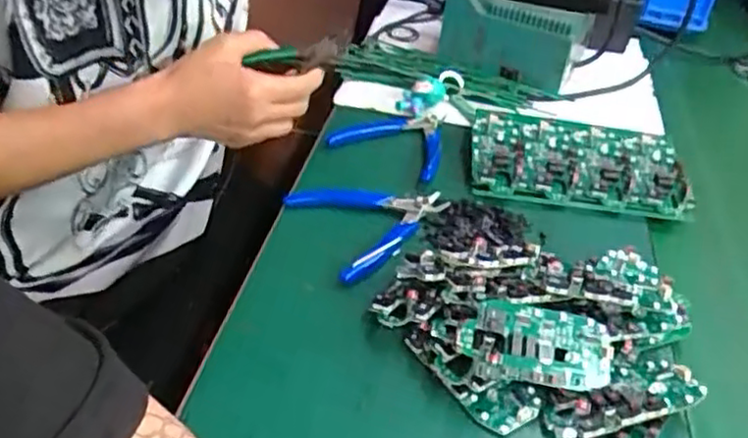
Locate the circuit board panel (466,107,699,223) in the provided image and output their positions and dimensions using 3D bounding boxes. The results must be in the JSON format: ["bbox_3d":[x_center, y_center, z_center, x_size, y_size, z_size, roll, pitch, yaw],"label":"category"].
[{"bbox_3d":[0.183,-0.051,0.624,0.186,0.028,0.110,9,38,2],"label":"circuit board panel"}]

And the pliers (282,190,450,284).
[{"bbox_3d":[-0.018,-0.006,0.549,0.105,0.015,0.123,30,43,27],"label":"pliers"}]

